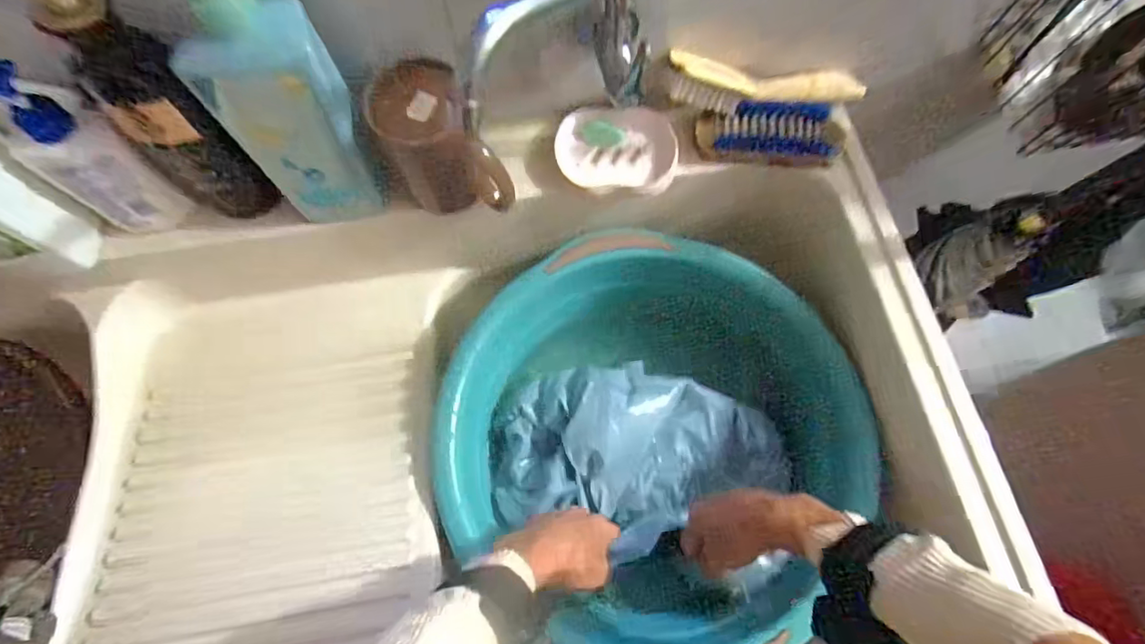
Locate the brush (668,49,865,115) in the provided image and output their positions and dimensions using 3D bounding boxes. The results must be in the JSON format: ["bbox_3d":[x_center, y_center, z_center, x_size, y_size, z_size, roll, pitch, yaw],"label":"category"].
[{"bbox_3d":[0.177,-0.218,0.531,0.194,0.033,0.036,-6,68,-18],"label":"brush"}]

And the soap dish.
[{"bbox_3d":[0.042,-0.165,0.538,0.110,0.031,0.078,1,69,0],"label":"soap dish"}]

